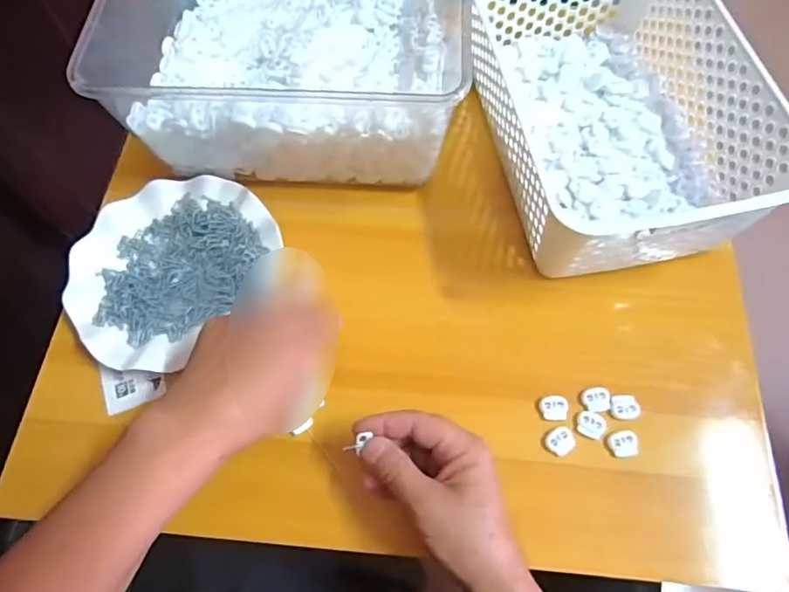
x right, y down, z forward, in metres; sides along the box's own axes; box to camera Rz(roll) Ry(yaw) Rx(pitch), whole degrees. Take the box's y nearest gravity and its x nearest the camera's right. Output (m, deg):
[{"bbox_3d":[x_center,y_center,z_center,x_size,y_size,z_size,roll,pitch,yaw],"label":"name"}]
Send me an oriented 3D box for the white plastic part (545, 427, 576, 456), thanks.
[{"bbox_3d":[0.130,0.113,0.417,0.021,0.005,0.019,-30,69,-12],"label":"white plastic part"}]

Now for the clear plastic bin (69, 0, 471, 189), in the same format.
[{"bbox_3d":[-0.094,-0.248,0.514,0.318,0.138,0.272,2,66,2],"label":"clear plastic bin"}]

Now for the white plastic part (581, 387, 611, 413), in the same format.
[{"bbox_3d":[0.163,0.084,0.432,0.022,0.005,0.020,3,66,2],"label":"white plastic part"}]

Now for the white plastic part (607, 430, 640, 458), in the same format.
[{"bbox_3d":[0.178,0.115,0.416,0.020,0.006,0.019,-10,66,-4],"label":"white plastic part"}]

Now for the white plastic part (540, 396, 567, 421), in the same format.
[{"bbox_3d":[0.128,0.090,0.430,0.022,0.004,0.020,2,66,2],"label":"white plastic part"}]

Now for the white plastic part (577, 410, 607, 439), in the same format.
[{"bbox_3d":[0.155,0.101,0.420,0.021,0.004,0.019,17,67,8],"label":"white plastic part"}]

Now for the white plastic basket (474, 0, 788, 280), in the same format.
[{"bbox_3d":[0.194,-0.174,0.489,0.189,0.118,0.297,-11,66,-4],"label":"white plastic basket"}]

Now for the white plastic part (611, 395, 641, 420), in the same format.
[{"bbox_3d":[0.185,0.089,0.428,0.021,0.006,0.020,1,66,1],"label":"white plastic part"}]

